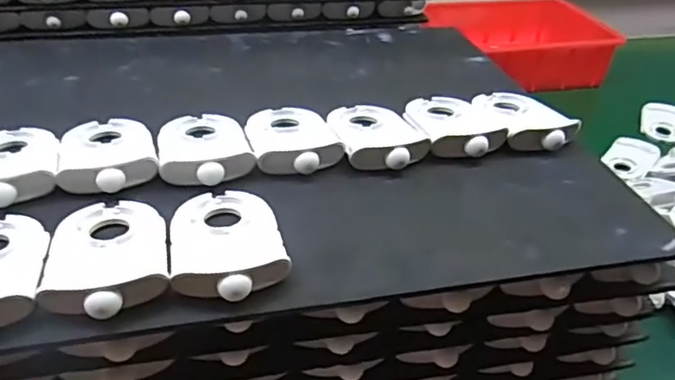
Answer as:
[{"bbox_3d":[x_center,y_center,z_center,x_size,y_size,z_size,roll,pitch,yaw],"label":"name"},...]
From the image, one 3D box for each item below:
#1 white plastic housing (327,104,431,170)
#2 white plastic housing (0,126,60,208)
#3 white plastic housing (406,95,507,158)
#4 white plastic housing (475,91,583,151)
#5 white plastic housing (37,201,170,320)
[{"bbox_3d":[0.028,-0.042,0.412,0.060,0.017,0.087,-7,37,-14],"label":"white plastic housing"},{"bbox_3d":[-0.205,-0.019,0.358,0.058,0.017,0.088,-10,38,-18],"label":"white plastic housing"},{"bbox_3d":[0.084,-0.052,0.427,0.057,0.018,0.087,-8,38,-16],"label":"white plastic housing"},{"bbox_3d":[0.138,-0.057,0.439,0.055,0.017,0.084,-11,39,-19],"label":"white plastic housing"},{"bbox_3d":[-0.119,0.030,0.297,0.057,0.012,0.089,-8,38,-15],"label":"white plastic housing"}]

